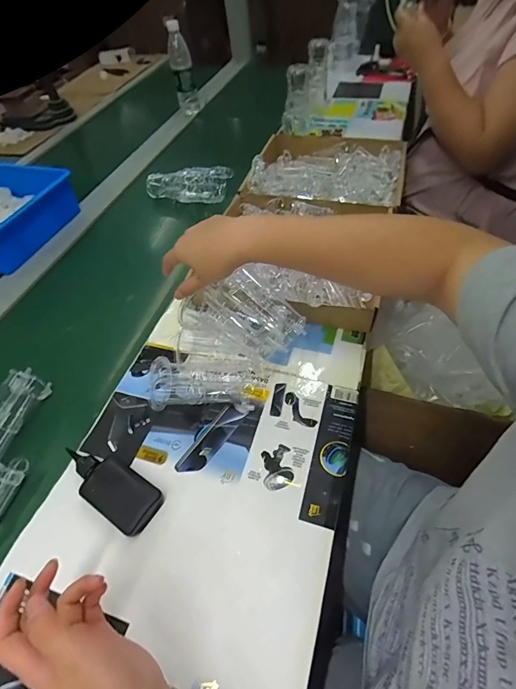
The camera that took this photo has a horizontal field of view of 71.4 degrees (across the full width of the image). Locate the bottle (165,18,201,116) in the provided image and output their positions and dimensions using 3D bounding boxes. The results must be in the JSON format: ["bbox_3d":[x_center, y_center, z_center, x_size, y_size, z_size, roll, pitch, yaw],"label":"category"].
[{"bbox_3d":[-0.233,-0.850,1.119,0.065,0.236,0.055,-10,51,-2],"label":"bottle"}]

